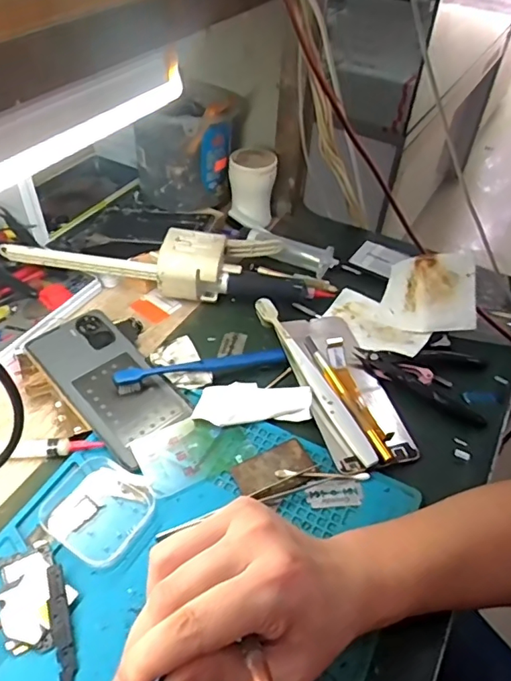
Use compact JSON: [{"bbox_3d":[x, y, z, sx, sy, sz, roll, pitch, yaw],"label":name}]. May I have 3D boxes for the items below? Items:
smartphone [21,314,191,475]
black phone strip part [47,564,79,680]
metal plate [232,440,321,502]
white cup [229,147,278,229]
[{"bbox_3d":[-0.125,0.033,0.450,0.074,0.013,0.154,-33,56,-31],"label":"smartphone"},{"bbox_3d":[-0.116,0.172,0.317,0.011,0.004,0.070,-1,52,-30],"label":"black phone strip part"},{"bbox_3d":[0.016,0.099,0.400,0.059,0.004,0.037,-21,51,-23],"label":"metal plate"},{"bbox_3d":[-0.004,-0.177,0.611,0.051,0.071,0.047,4,45,0],"label":"white cup"}]

